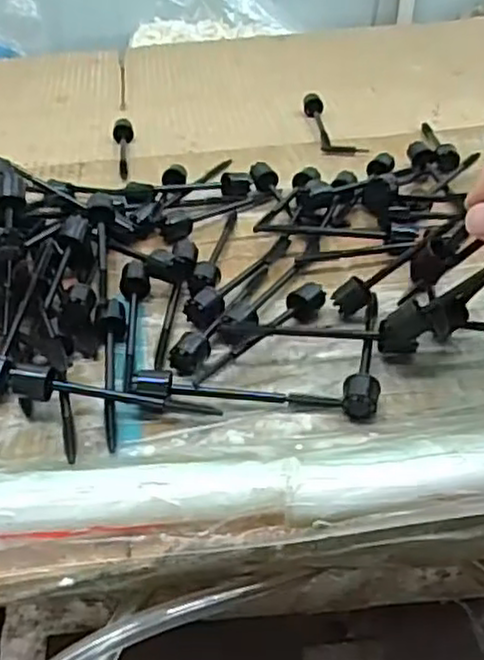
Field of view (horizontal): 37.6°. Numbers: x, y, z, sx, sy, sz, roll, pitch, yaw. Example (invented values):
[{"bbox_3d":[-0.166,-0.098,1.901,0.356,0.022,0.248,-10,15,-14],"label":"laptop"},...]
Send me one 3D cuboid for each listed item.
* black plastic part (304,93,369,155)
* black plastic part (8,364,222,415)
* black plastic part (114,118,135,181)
[{"bbox_3d":[0.068,-0.155,0.530,0.032,0.014,0.097,-4,38,-2],"label":"black plastic part"},{"bbox_3d":[-0.052,0.026,0.294,0.085,0.013,0.012,9,36,-3],"label":"black plastic part"},{"bbox_3d":[-0.083,-0.131,0.508,0.015,0.013,0.081,-8,36,-6],"label":"black plastic part"}]

